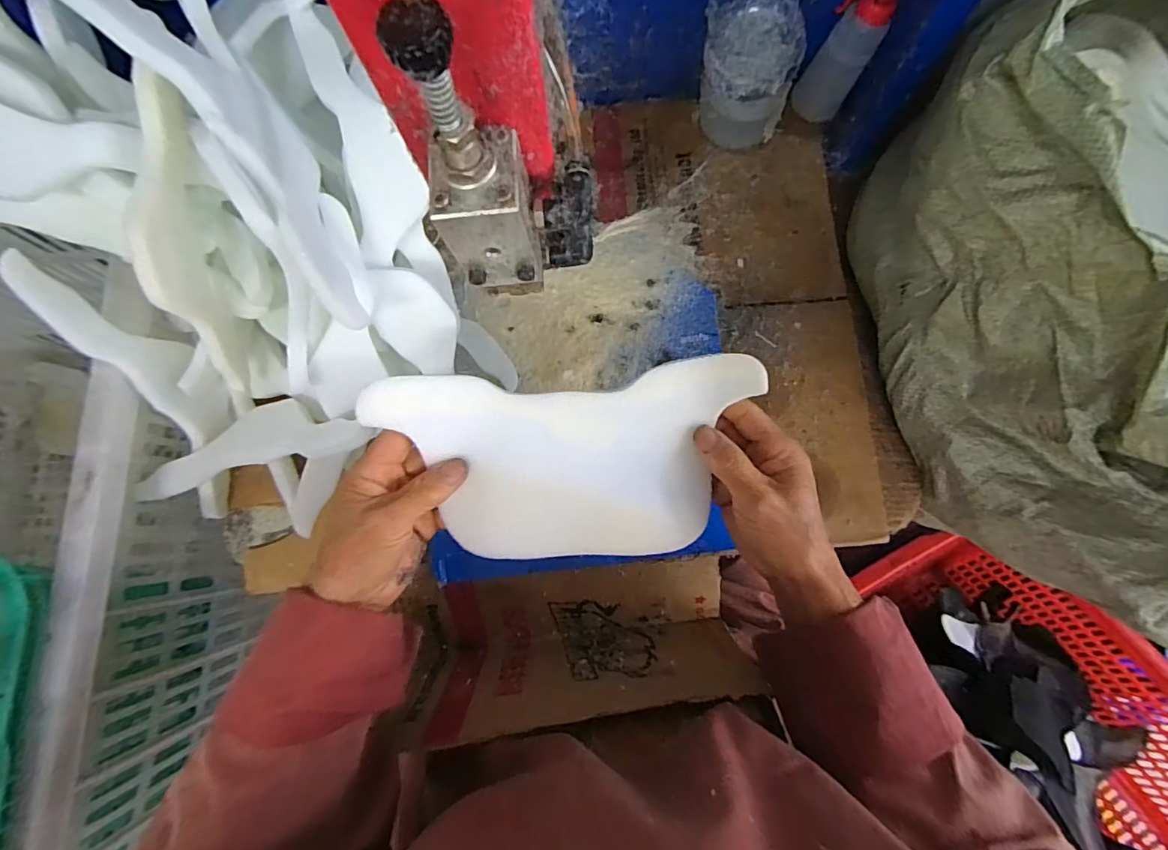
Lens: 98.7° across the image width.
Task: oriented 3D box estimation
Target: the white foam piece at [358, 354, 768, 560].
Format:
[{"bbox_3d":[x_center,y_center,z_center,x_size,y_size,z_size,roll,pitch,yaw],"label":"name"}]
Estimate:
[{"bbox_3d":[-0.007,0.028,0.342,0.247,0.024,0.133,-4,100,-1],"label":"white foam piece"}]

